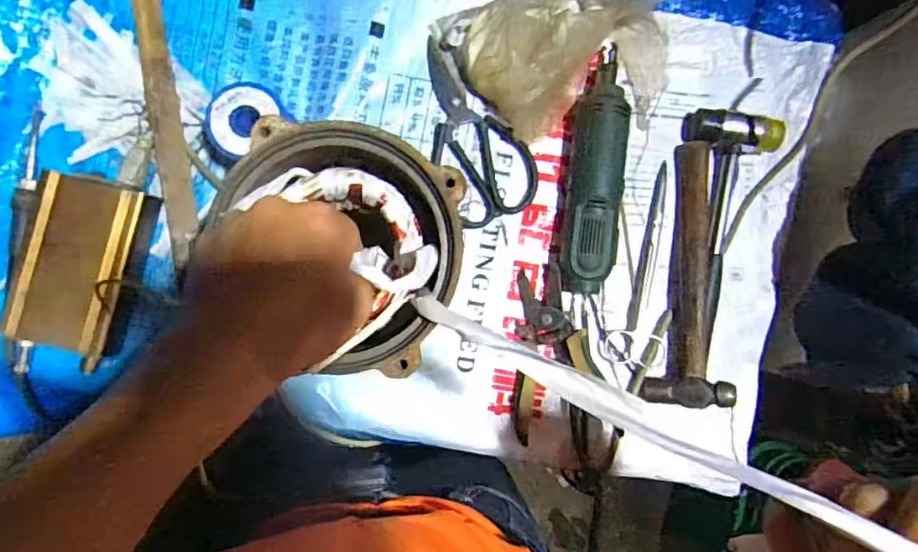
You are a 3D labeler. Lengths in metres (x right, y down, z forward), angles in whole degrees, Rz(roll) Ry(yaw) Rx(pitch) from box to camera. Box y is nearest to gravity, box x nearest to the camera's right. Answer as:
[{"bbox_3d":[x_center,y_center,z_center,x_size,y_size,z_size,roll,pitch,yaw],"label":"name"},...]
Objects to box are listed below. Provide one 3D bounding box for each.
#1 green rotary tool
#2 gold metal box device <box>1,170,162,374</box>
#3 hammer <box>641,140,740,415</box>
[{"bbox_3d":[0.125,-0.096,0.509,0.050,0.037,0.221,5,89,-5],"label":"green rotary tool"},{"bbox_3d":[-0.320,0.000,0.478,0.095,0.024,0.160,14,88,-5],"label":"gold metal box device"},{"bbox_3d":[0.217,-0.003,0.511,0.063,0.053,0.238,9,88,-5],"label":"hammer"}]

